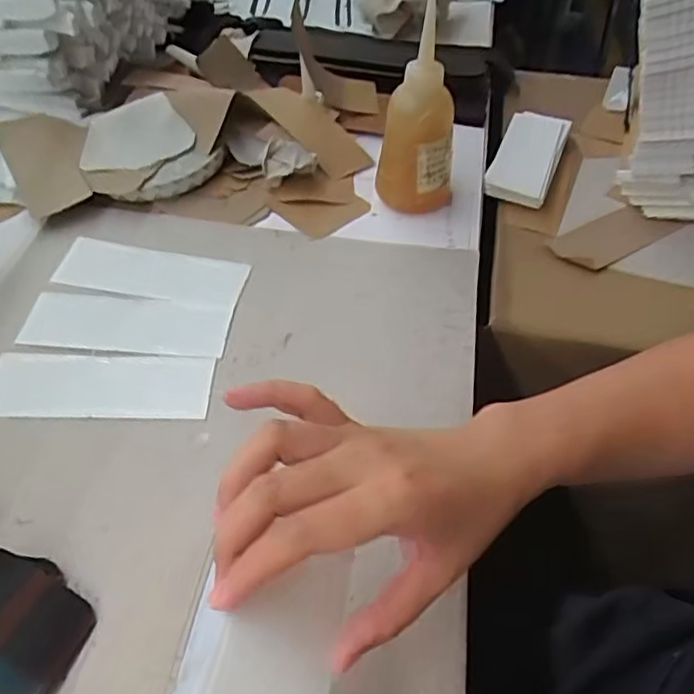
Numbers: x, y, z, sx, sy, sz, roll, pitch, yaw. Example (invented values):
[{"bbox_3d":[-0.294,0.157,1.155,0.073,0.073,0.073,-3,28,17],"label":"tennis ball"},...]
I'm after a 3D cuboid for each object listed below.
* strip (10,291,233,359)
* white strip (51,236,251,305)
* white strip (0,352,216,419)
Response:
[{"bbox_3d":[-0.160,-0.019,0.472,0.146,0.004,0.055,4,49,1],"label":"strip"},{"bbox_3d":[-0.155,-0.060,0.512,0.144,0.004,0.052,9,51,3],"label":"white strip"},{"bbox_3d":[-0.165,0.025,0.432,0.144,0.004,0.052,1,49,-2],"label":"white strip"}]

